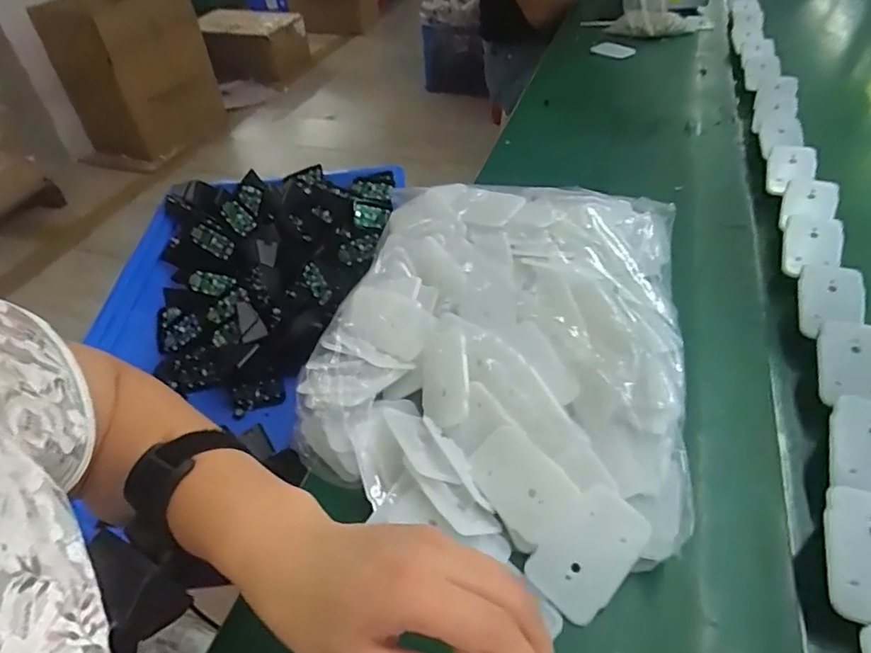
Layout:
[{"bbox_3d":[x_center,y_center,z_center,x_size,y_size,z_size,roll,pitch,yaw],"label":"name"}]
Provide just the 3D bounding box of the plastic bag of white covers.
[{"bbox_3d":[0.048,-0.005,0.428,0.274,0.069,0.365,9,46,16],"label":"plastic bag of white covers"}]

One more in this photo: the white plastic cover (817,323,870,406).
[{"bbox_3d":[0.290,0.026,0.382,0.041,0.009,0.061,0,66,32],"label":"white plastic cover"}]

